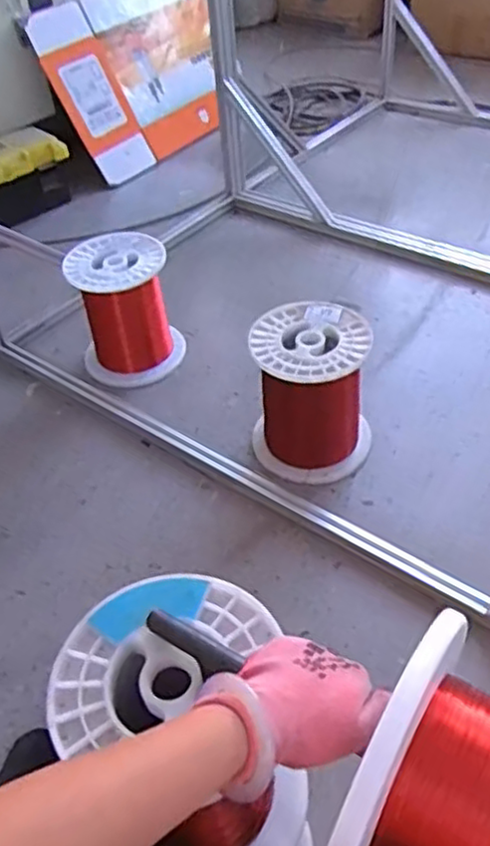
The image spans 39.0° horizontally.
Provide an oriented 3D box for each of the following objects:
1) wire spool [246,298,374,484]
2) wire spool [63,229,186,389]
[{"bbox_3d":[0.113,-0.052,1.189,0.199,0.244,0.196,-4,45,4],"label":"wire spool"},{"bbox_3d":[-0.247,-0.230,1.417,0.209,0.243,0.188,-16,45,-8],"label":"wire spool"}]

